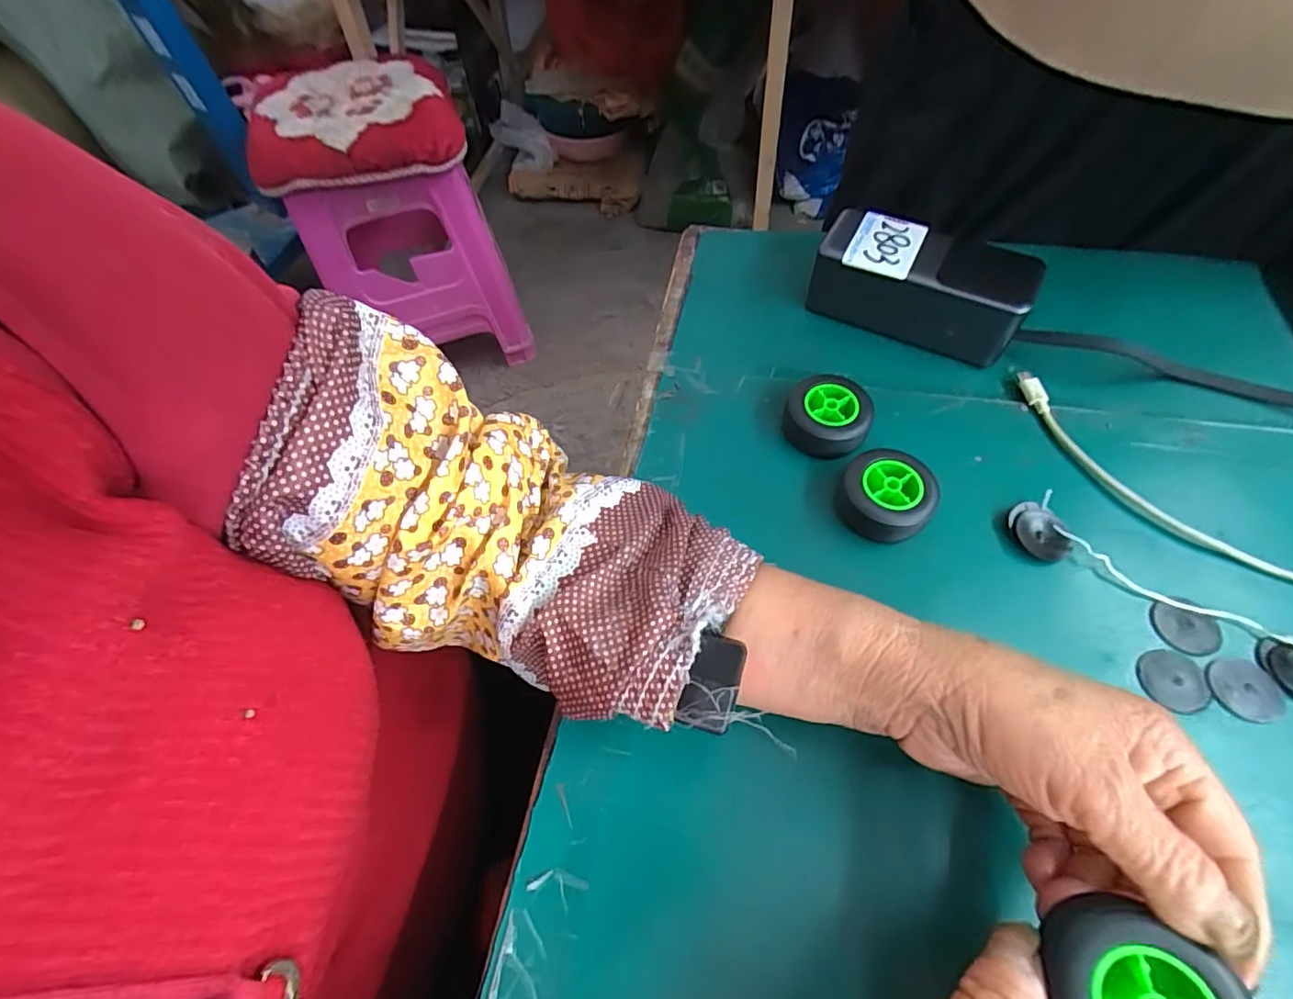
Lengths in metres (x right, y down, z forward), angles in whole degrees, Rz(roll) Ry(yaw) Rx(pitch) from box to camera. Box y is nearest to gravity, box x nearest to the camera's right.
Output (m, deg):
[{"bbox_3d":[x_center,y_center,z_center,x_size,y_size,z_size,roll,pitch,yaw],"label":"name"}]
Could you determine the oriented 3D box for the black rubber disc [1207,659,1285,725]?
[{"bbox_3d":[0.271,0.085,0.252,0.028,0.004,0.027,-1,59,2],"label":"black rubber disc"}]

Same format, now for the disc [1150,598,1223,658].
[{"bbox_3d":[0.260,0.061,0.269,0.028,0.004,0.027,-1,59,2],"label":"disc"}]

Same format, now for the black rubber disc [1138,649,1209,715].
[{"bbox_3d":[0.243,0.083,0.257,0.029,0.004,0.027,-1,59,2],"label":"black rubber disc"}]

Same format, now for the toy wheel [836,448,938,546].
[{"bbox_3d":[0.130,-0.002,0.304,0.046,0.023,0.046,-1,59,2],"label":"toy wheel"}]

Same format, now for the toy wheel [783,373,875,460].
[{"bbox_3d":[0.107,-0.049,0.331,0.047,0.024,0.046,-1,59,2],"label":"toy wheel"}]

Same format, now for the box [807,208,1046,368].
[{"bbox_3d":[0.176,-0.139,0.368,0.128,0.056,0.051,24,63,17],"label":"box"}]

